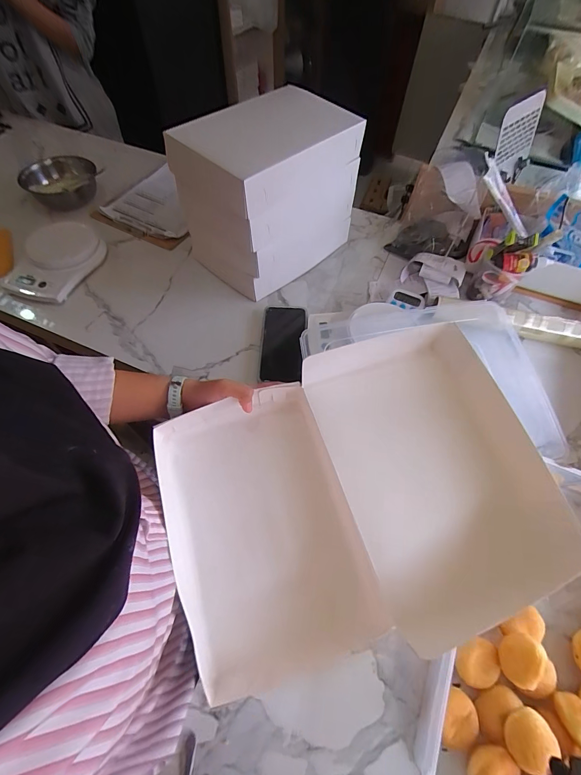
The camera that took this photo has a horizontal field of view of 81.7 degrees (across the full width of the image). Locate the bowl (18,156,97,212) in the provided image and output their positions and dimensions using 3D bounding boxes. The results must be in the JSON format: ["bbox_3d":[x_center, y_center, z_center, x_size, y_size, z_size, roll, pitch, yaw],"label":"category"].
[{"bbox_3d":[-0.528,-0.480,0.783,0.135,0.054,0.126,1,60,-1],"label":"bowl"}]

